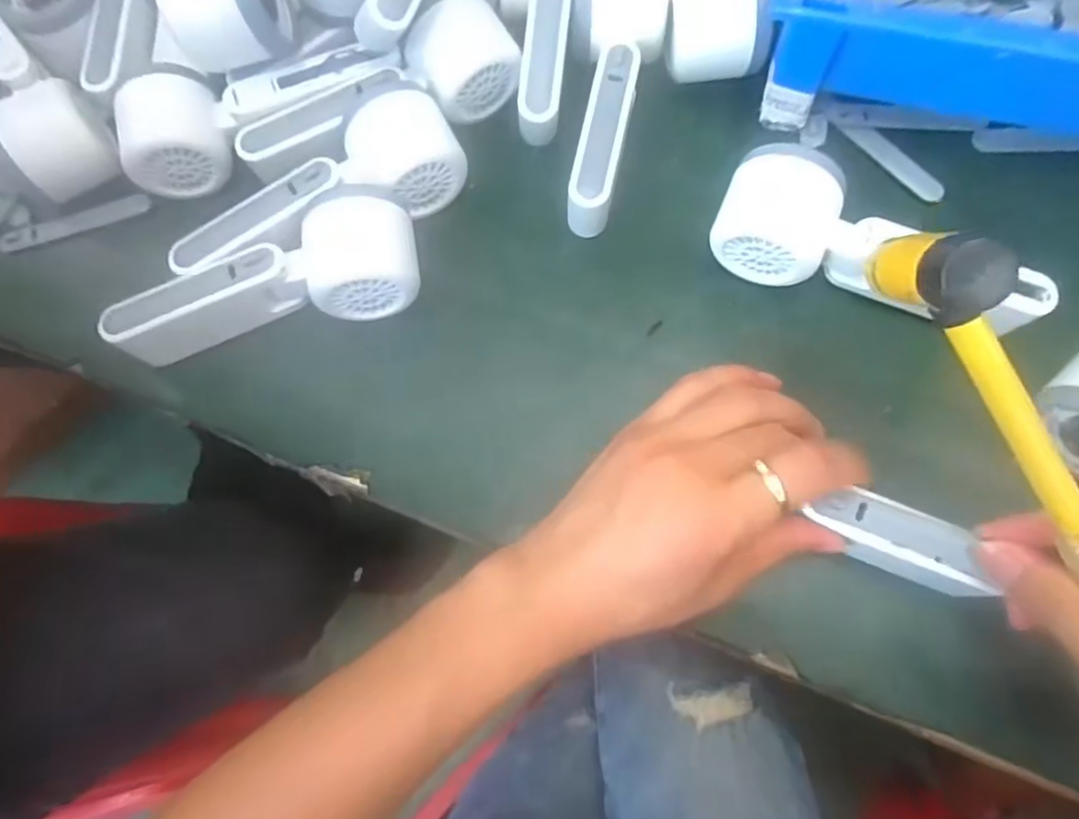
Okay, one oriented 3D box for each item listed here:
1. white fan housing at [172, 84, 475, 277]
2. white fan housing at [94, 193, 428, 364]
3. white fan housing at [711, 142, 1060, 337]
[{"bbox_3d":[-0.123,-0.119,0.393,0.163,0.043,0.058,-29,75,-7],"label":"white fan housing"},{"bbox_3d":[-0.144,-0.072,0.381,0.156,0.047,0.061,-12,73,-2],"label":"white fan housing"},{"bbox_3d":[0.171,-0.075,0.364,0.164,0.050,0.061,29,76,10],"label":"white fan housing"}]

